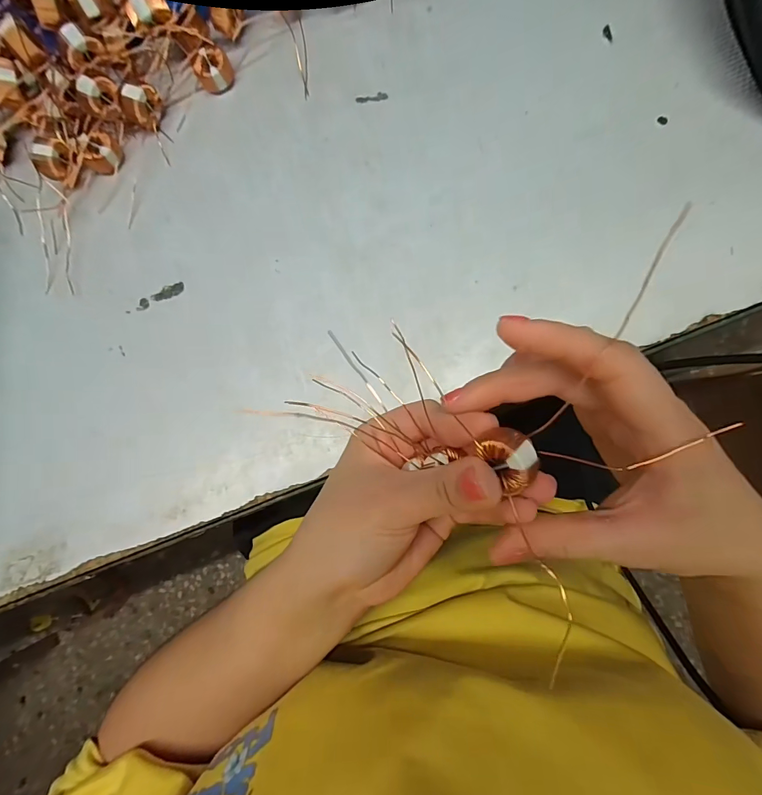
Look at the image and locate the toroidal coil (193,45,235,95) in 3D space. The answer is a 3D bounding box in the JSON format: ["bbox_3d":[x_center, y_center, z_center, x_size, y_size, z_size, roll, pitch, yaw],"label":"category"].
[{"bbox_3d":[-0.113,-0.222,0.270,0.022,0.016,0.022,0,83,4],"label":"toroidal coil"}]

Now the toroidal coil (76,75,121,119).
[{"bbox_3d":[-0.176,-0.190,0.249,0.022,0.017,0.014,-40,82,-1],"label":"toroidal coil"}]

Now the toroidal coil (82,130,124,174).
[{"bbox_3d":[-0.184,-0.162,0.265,0.016,0.014,0.025,16,84,6],"label":"toroidal coil"}]

